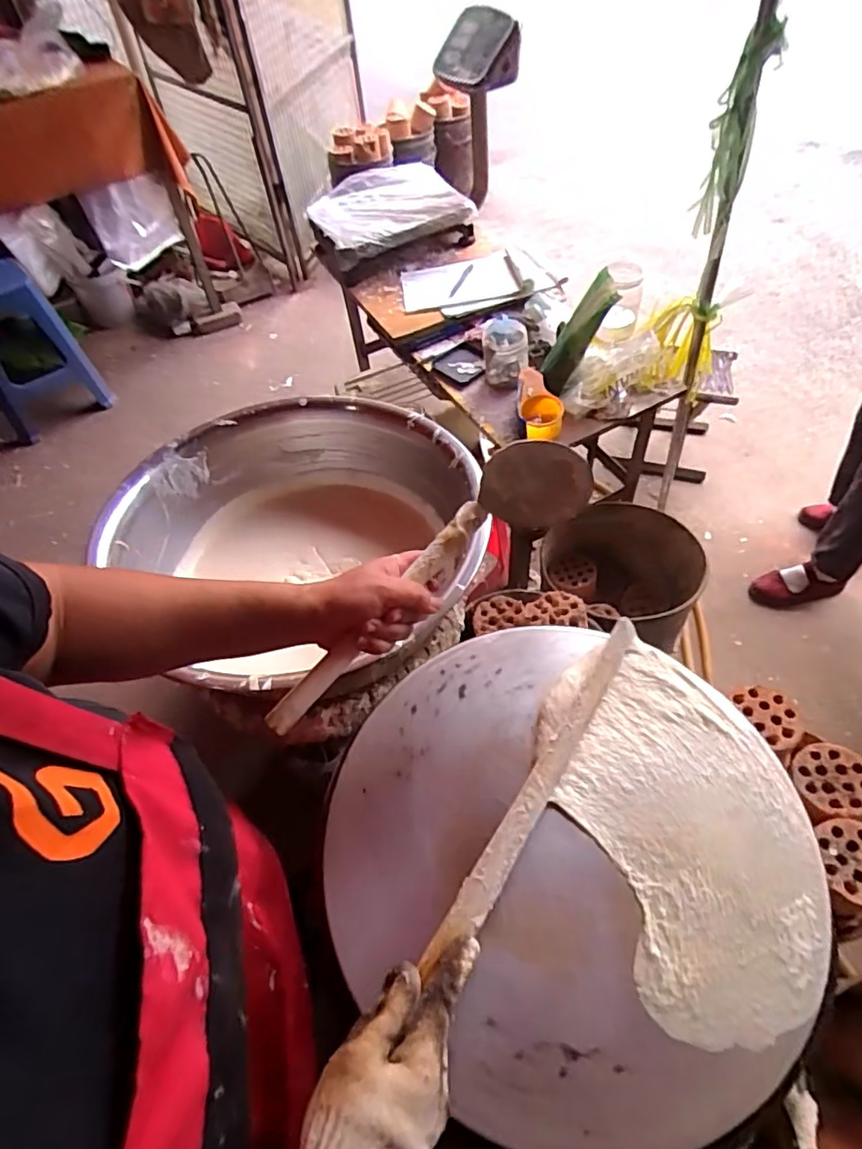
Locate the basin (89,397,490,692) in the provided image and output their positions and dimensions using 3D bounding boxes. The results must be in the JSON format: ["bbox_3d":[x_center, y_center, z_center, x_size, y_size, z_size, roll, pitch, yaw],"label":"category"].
[{"bbox_3d":[-0.176,-0.054,0.921,0.483,0.207,0.516,-2,53,3],"label":"basin"}]

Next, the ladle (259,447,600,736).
[{"bbox_3d":[-0.001,0.012,0.508,0.337,0.090,0.064,-44,60,-9],"label":"ladle"}]

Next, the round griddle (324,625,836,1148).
[{"bbox_3d":[0.107,0.207,0.474,0.369,0.019,0.349,-2,53,3],"label":"round griddle"}]

